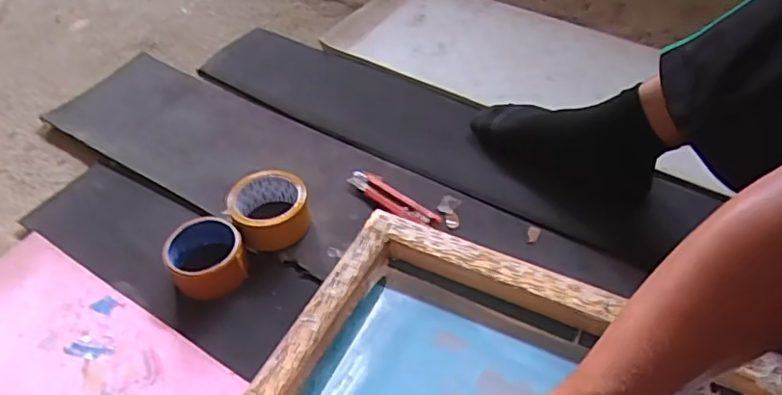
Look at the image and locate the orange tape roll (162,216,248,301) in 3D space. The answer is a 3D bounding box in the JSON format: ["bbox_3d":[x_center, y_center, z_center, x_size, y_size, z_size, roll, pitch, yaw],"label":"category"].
[{"bbox_3d":[-0.214,0.068,0.656,0.083,0.047,0.077,-1,47,1],"label":"orange tape roll"}]

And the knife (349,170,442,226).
[{"bbox_3d":[0.004,0.002,0.729,0.137,0.021,0.031,33,57,28],"label":"knife"}]

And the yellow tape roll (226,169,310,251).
[{"bbox_3d":[-0.149,0.011,0.702,0.089,0.059,0.095,-1,47,1],"label":"yellow tape roll"}]

